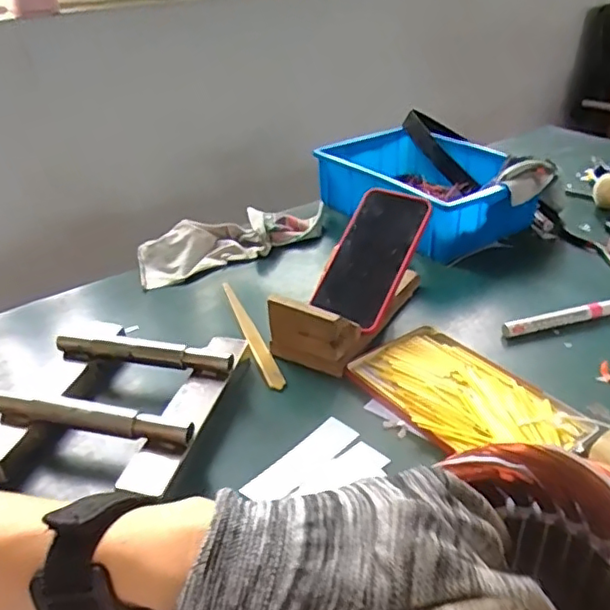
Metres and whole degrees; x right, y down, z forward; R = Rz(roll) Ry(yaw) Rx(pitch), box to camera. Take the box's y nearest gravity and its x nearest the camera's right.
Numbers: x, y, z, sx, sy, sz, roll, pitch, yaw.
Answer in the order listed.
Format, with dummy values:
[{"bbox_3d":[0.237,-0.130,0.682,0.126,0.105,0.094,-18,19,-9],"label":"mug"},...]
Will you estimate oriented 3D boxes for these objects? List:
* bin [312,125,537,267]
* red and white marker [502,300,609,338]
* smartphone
[{"bbox_3d":[0.170,-0.170,0.878,0.248,0.101,0.288,-19,35,-23],"label":"bin"},{"bbox_3d":[0.277,0.014,0.643,0.139,0.021,0.017,-10,32,-11],"label":"red and white marker"},{"bbox_3d":[0.069,-0.052,0.636,0.075,0.017,0.159,18,73,30],"label":"smartphone"}]

